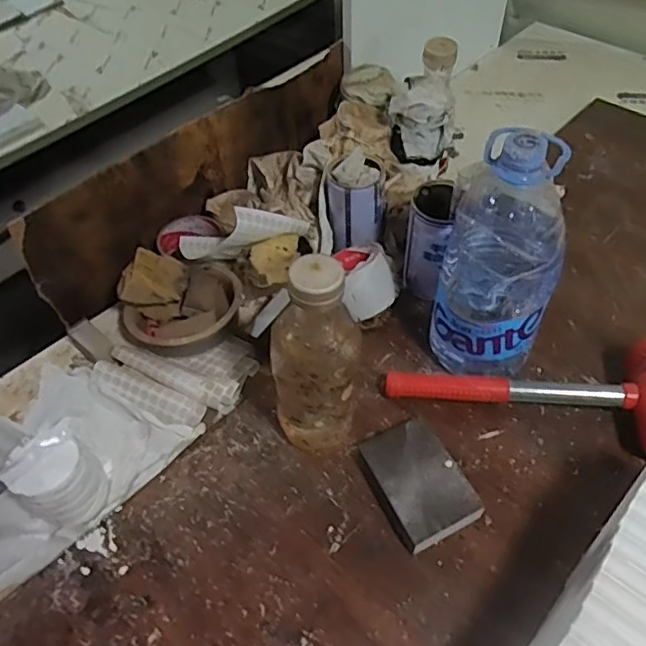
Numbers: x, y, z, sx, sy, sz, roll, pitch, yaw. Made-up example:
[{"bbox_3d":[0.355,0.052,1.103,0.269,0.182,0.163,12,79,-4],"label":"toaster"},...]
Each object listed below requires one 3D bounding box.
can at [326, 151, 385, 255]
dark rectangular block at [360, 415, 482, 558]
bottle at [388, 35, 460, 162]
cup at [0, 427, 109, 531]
[{"bbox_3d":[0.038,-0.146,0.693,0.066,0.094,0.070,-2,50,2],"label":"can"},{"bbox_3d":[0.083,0.143,0.519,0.072,0.030,0.105,-23,52,-15],"label":"dark rectangular block"},{"bbox_3d":[0.131,-0.273,0.699,0.072,0.084,0.153,16,78,17],"label":"bottle"},{"bbox_3d":[-0.240,0.143,0.526,0.067,0.069,0.064,-2,50,2],"label":"cup"}]

